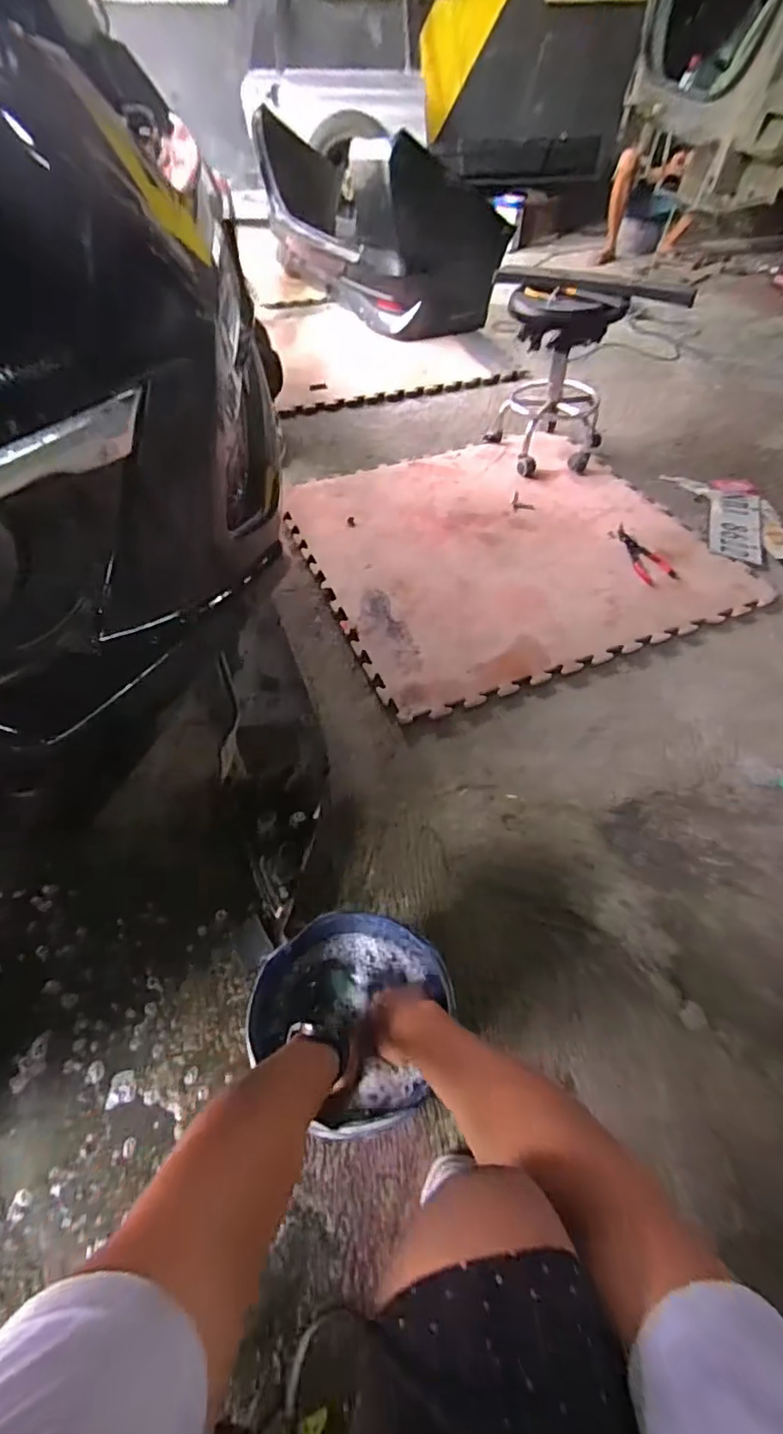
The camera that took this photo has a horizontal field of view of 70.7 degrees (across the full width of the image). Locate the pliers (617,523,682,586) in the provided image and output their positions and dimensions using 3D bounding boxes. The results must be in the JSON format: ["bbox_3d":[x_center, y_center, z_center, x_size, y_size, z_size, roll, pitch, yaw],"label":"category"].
[{"bbox_3d":[0.671,-0.444,1.487,0.078,0.025,0.267,-12,54,-7],"label":"pliers"}]

